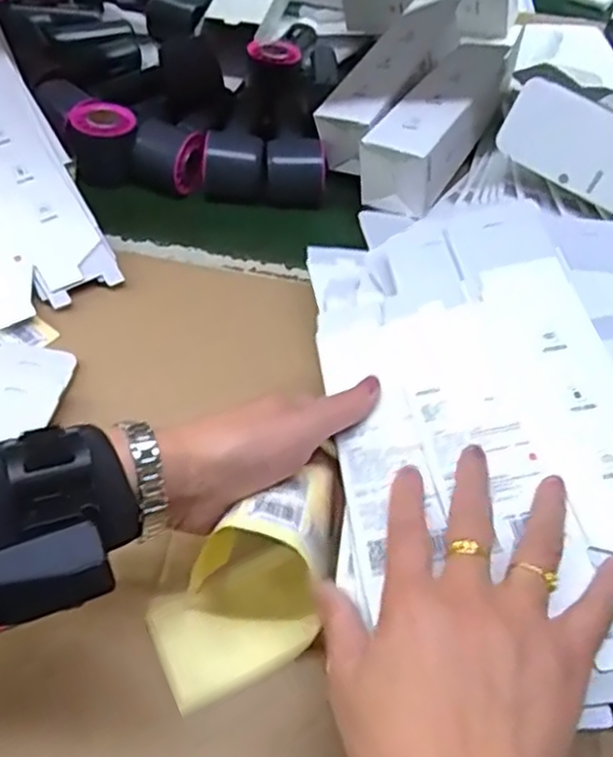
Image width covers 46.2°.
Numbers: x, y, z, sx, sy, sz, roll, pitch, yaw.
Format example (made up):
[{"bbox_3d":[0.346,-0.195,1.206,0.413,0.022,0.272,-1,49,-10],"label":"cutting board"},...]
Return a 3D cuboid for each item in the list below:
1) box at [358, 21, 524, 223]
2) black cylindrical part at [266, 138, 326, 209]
[{"bbox_3d":[0.125,-0.238,0.657,0.064,0.071,0.205,28,53,15],"label":"box"},{"bbox_3d":[-0.009,-0.194,0.681,0.058,0.047,0.048,6,51,-2],"label":"black cylindrical part"}]

